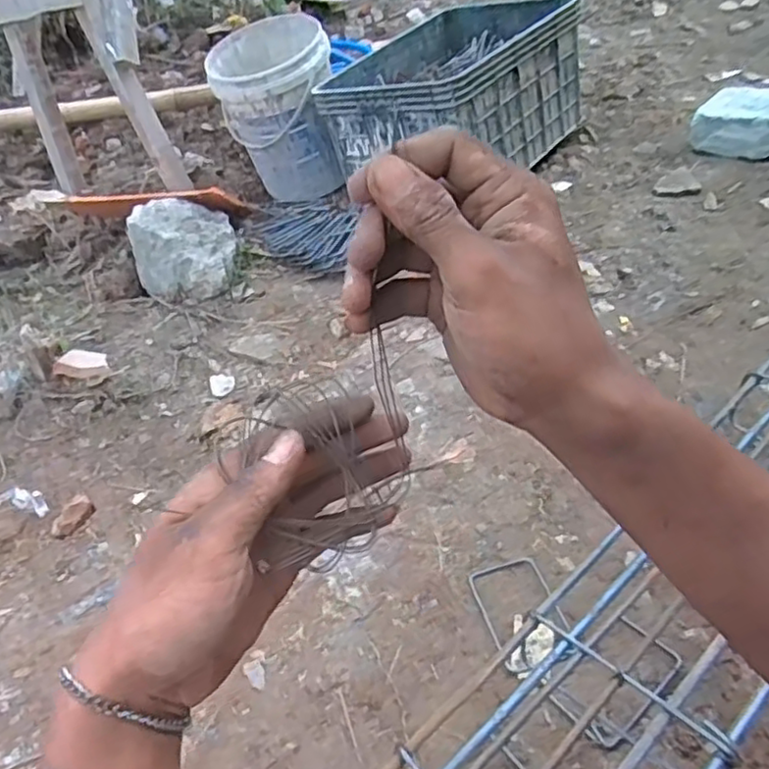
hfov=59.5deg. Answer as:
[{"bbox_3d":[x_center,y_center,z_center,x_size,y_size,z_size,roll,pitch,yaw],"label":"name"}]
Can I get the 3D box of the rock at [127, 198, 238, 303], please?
[{"bbox_3d":[-0.437,-0.290,1.462,0.215,0.142,0.206,-9,42,-2],"label":"rock"}]

